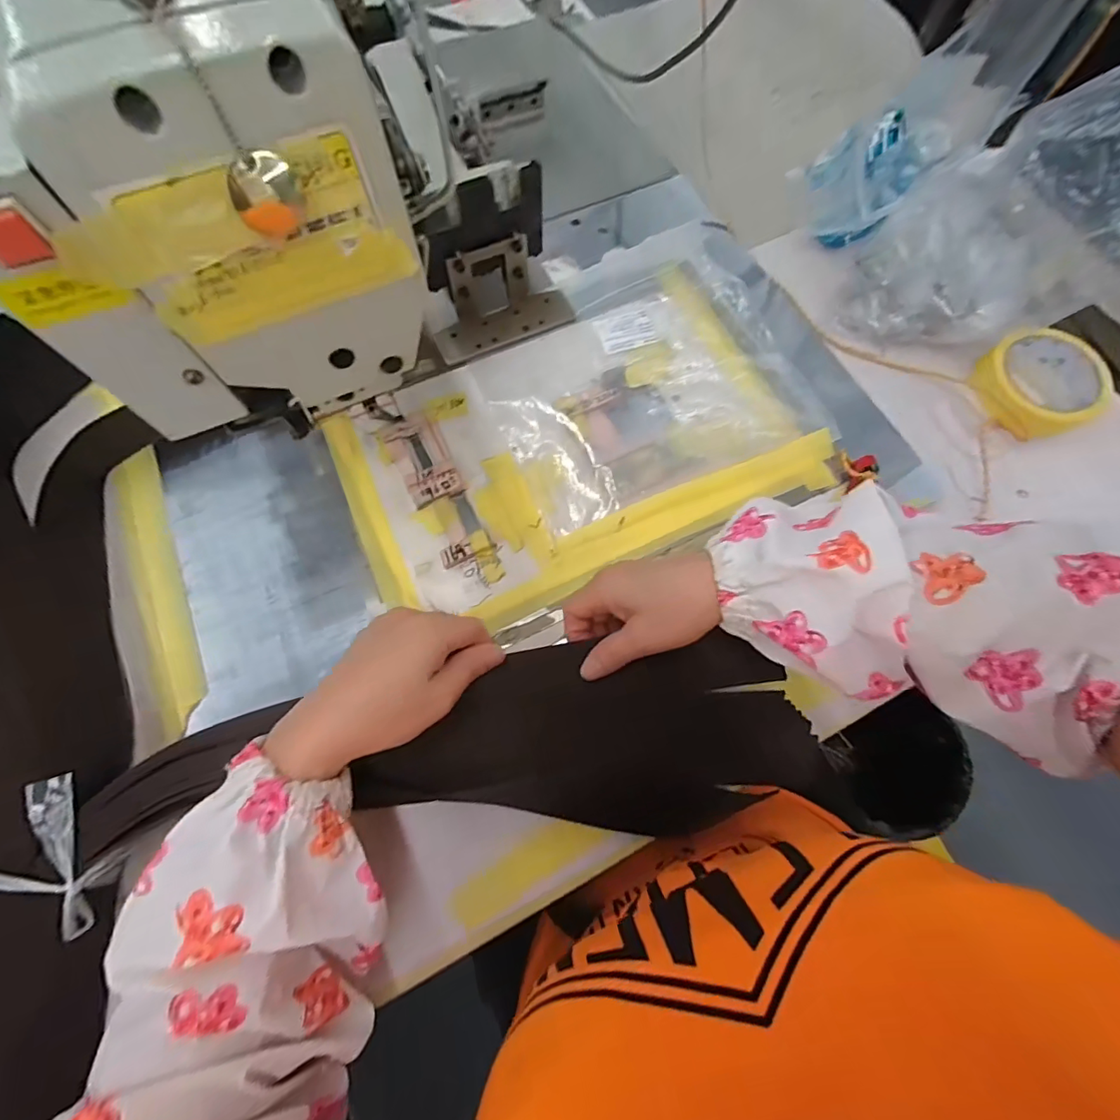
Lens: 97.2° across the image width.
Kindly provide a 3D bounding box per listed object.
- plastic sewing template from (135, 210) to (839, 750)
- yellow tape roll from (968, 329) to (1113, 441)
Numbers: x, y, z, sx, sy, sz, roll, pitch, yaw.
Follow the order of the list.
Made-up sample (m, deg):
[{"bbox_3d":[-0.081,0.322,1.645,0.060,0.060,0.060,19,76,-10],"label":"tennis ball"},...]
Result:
[{"bbox_3d":[-0.052,-0.085,0.396,0.541,0.014,0.260,-24,73,-8],"label":"plastic sewing template"},{"bbox_3d":[0.415,-0.153,0.417,0.100,0.032,0.086,-23,73,-9],"label":"yellow tape roll"}]

